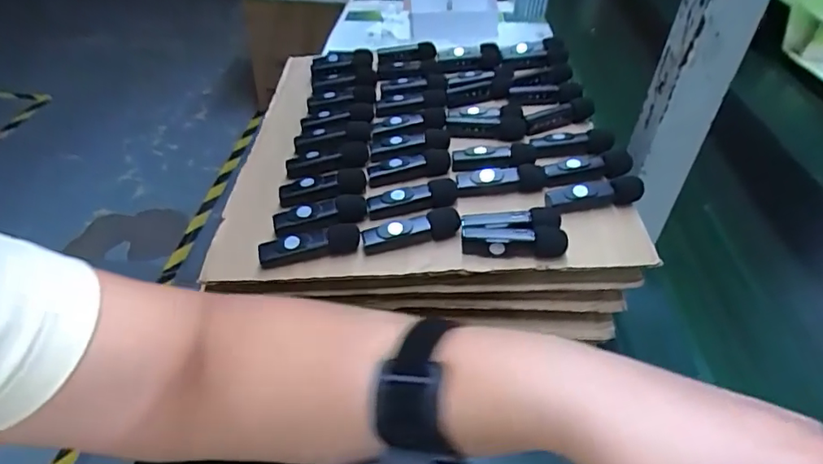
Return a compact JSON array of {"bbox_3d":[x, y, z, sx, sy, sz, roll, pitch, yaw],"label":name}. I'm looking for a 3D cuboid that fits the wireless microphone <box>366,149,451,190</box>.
[{"bbox_3d":[-0.002,-0.048,0.394,0.061,0.020,0.013,-8,42,-13],"label":"wireless microphone"}]

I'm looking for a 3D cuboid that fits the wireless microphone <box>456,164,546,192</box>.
[{"bbox_3d":[0.065,-0.039,0.376,0.062,0.015,0.012,0,40,1],"label":"wireless microphone"}]

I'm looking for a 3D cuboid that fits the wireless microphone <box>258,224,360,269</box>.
[{"bbox_3d":[-0.067,0.008,0.339,0.064,0.018,0.012,-6,42,-11],"label":"wireless microphone"}]

